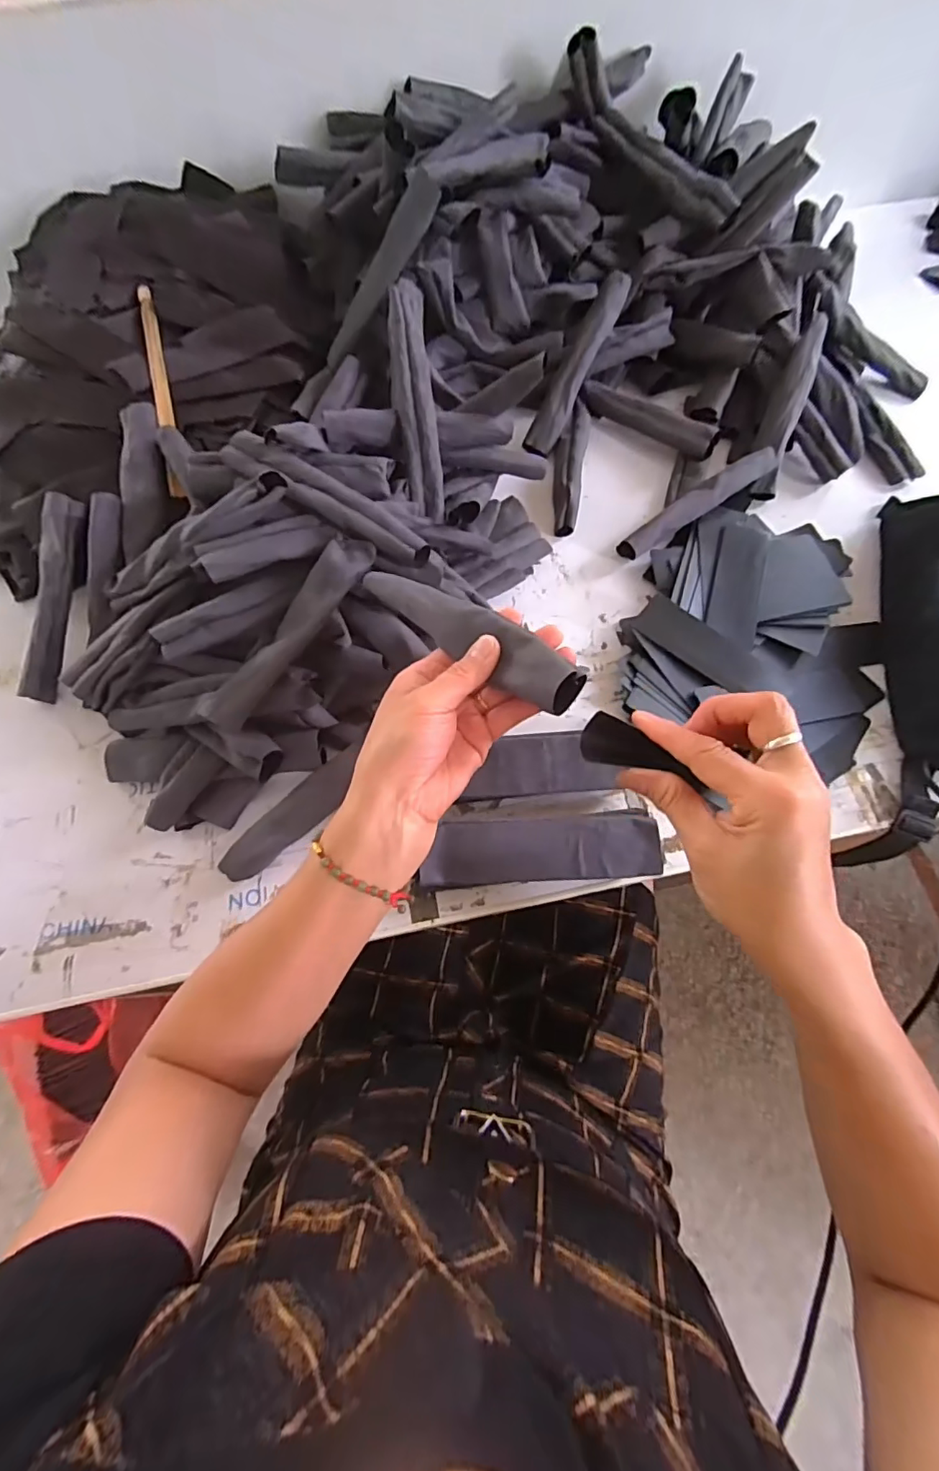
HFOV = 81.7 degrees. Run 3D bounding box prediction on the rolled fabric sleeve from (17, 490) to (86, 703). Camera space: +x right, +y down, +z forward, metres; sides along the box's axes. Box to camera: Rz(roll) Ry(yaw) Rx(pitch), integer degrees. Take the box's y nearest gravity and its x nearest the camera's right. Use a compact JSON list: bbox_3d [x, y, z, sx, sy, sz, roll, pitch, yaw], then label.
[{"bbox_3d":[-0.370,-0.122,0.480,0.030,0.021,0.180,4,86,2],"label":"rolled fabric sleeve"}]

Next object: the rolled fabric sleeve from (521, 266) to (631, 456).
[{"bbox_3d":[0.114,-0.394,0.586,0.033,0.024,0.180,32,104,12],"label":"rolled fabric sleeve"}]

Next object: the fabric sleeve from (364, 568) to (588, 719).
[{"bbox_3d":[-0.006,-0.070,0.351,0.179,0.021,0.031,36,72,31],"label":"fabric sleeve"}]

